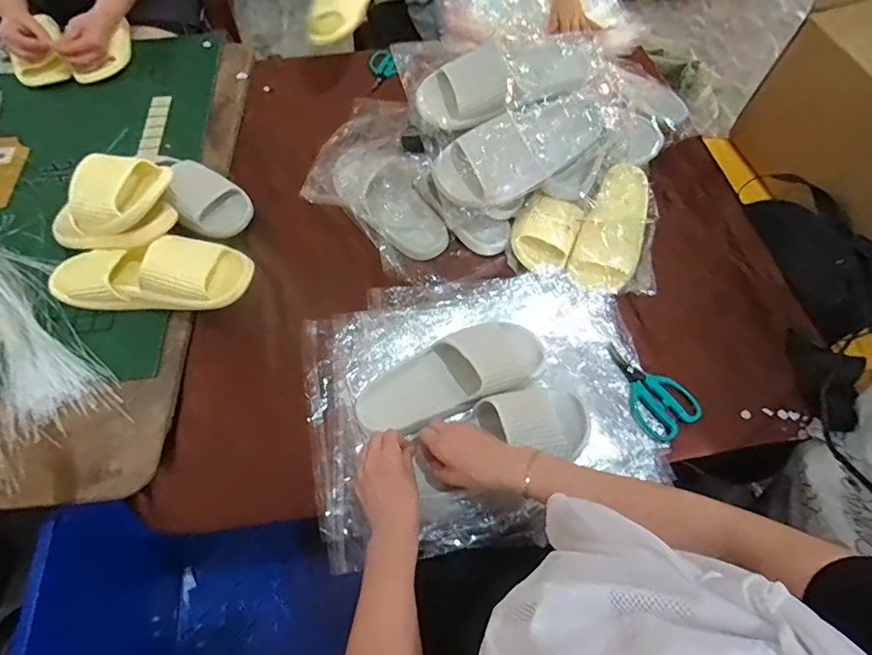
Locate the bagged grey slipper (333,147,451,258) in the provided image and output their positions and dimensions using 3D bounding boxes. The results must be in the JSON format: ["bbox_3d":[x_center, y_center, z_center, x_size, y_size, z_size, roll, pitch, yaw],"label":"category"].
[{"bbox_3d":[-0.072,-0.212,0.770,0.226,0.058,0.091,45,68,2],"label":"bagged grey slipper"}]

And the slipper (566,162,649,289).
[{"bbox_3d":[0.284,-0.166,0.735,0.097,0.057,0.235,19,62,8],"label":"slipper"}]

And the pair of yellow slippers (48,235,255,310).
[{"bbox_3d":[-0.418,-0.077,0.661,0.300,0.102,0.092,4,61,0],"label":"pair of yellow slippers"}]

